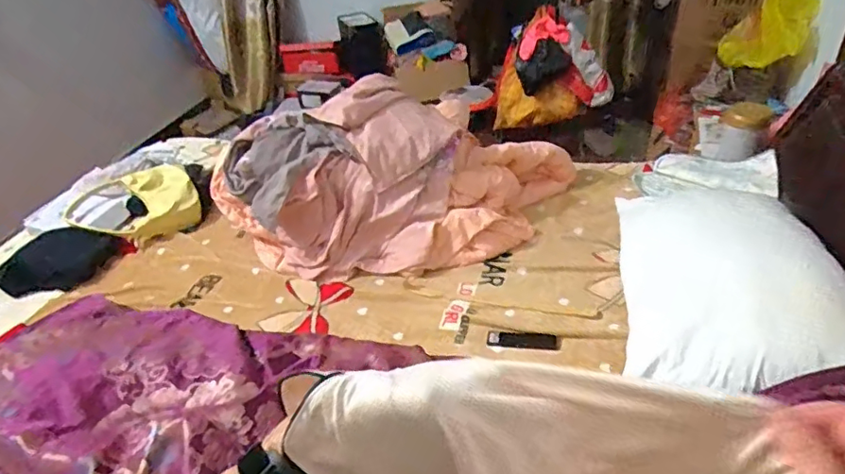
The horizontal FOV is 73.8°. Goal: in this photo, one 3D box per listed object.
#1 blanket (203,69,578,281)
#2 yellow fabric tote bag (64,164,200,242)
[{"bbox_3d":[-0.092,-0.169,1.496,0.950,0.354,0.444,0,37,10],"label":"blanket"},{"bbox_3d":[-0.882,-0.082,1.727,0.391,0.152,0.227,-16,37,-11],"label":"yellow fabric tote bag"}]

